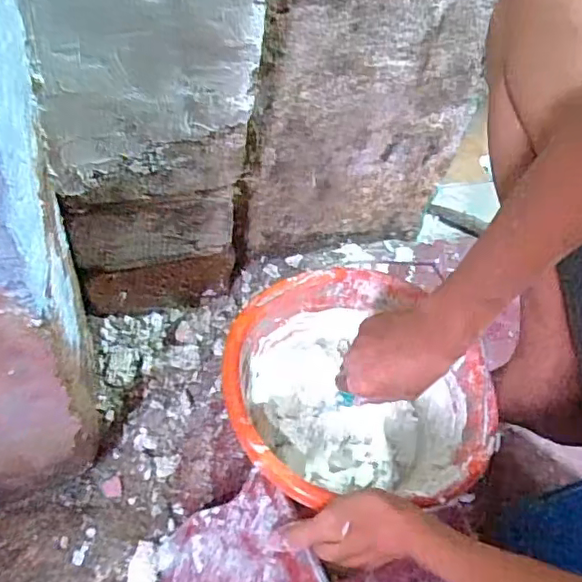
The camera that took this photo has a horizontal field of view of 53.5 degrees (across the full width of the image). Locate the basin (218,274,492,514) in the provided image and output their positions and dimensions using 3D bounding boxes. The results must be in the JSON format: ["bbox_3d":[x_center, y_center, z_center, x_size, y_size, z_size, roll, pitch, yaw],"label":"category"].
[{"bbox_3d":[0.062,0.100,0.559,0.233,0.116,0.219,1,55,-1],"label":"basin"}]

